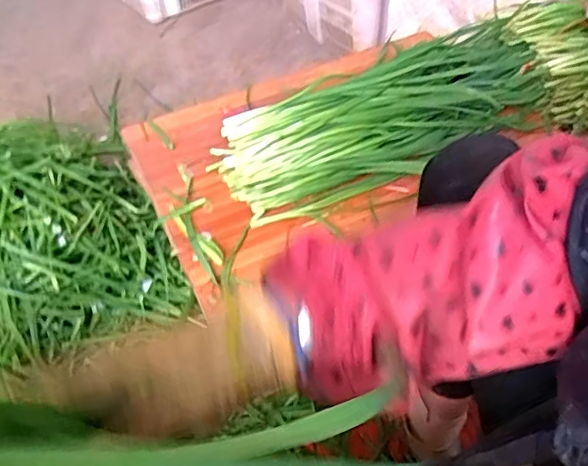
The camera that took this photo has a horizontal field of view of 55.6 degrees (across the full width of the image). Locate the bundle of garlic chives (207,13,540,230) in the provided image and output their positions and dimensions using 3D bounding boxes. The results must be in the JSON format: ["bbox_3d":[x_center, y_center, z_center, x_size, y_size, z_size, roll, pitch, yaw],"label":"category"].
[{"bbox_3d":[0.120,-0.160,0.758,0.458,0.072,0.190,-24,50,-16],"label":"bundle of garlic chives"}]

